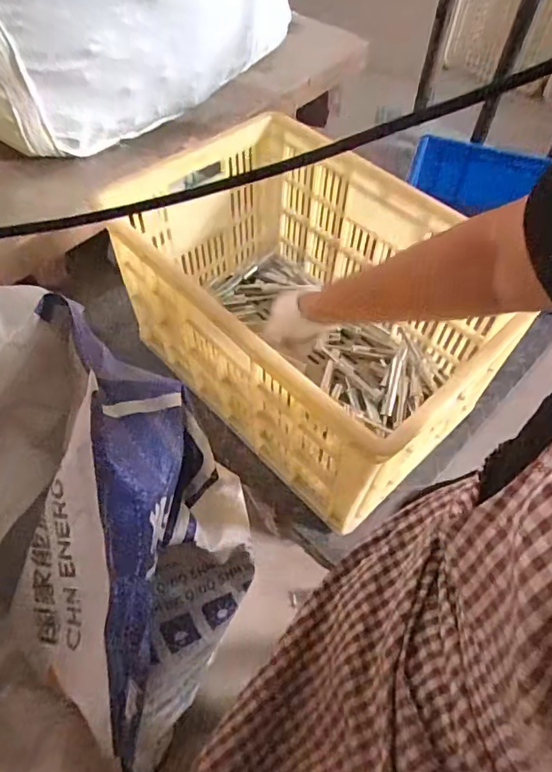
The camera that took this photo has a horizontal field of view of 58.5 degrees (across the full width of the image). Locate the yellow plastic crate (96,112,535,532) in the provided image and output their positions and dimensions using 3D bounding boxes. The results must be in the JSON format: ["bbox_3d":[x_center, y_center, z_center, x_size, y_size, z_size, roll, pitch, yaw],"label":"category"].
[{"bbox_3d":[0.032,-0.107,0.668,0.316,0.249,0.464,-36,63,-23],"label":"yellow plastic crate"}]

